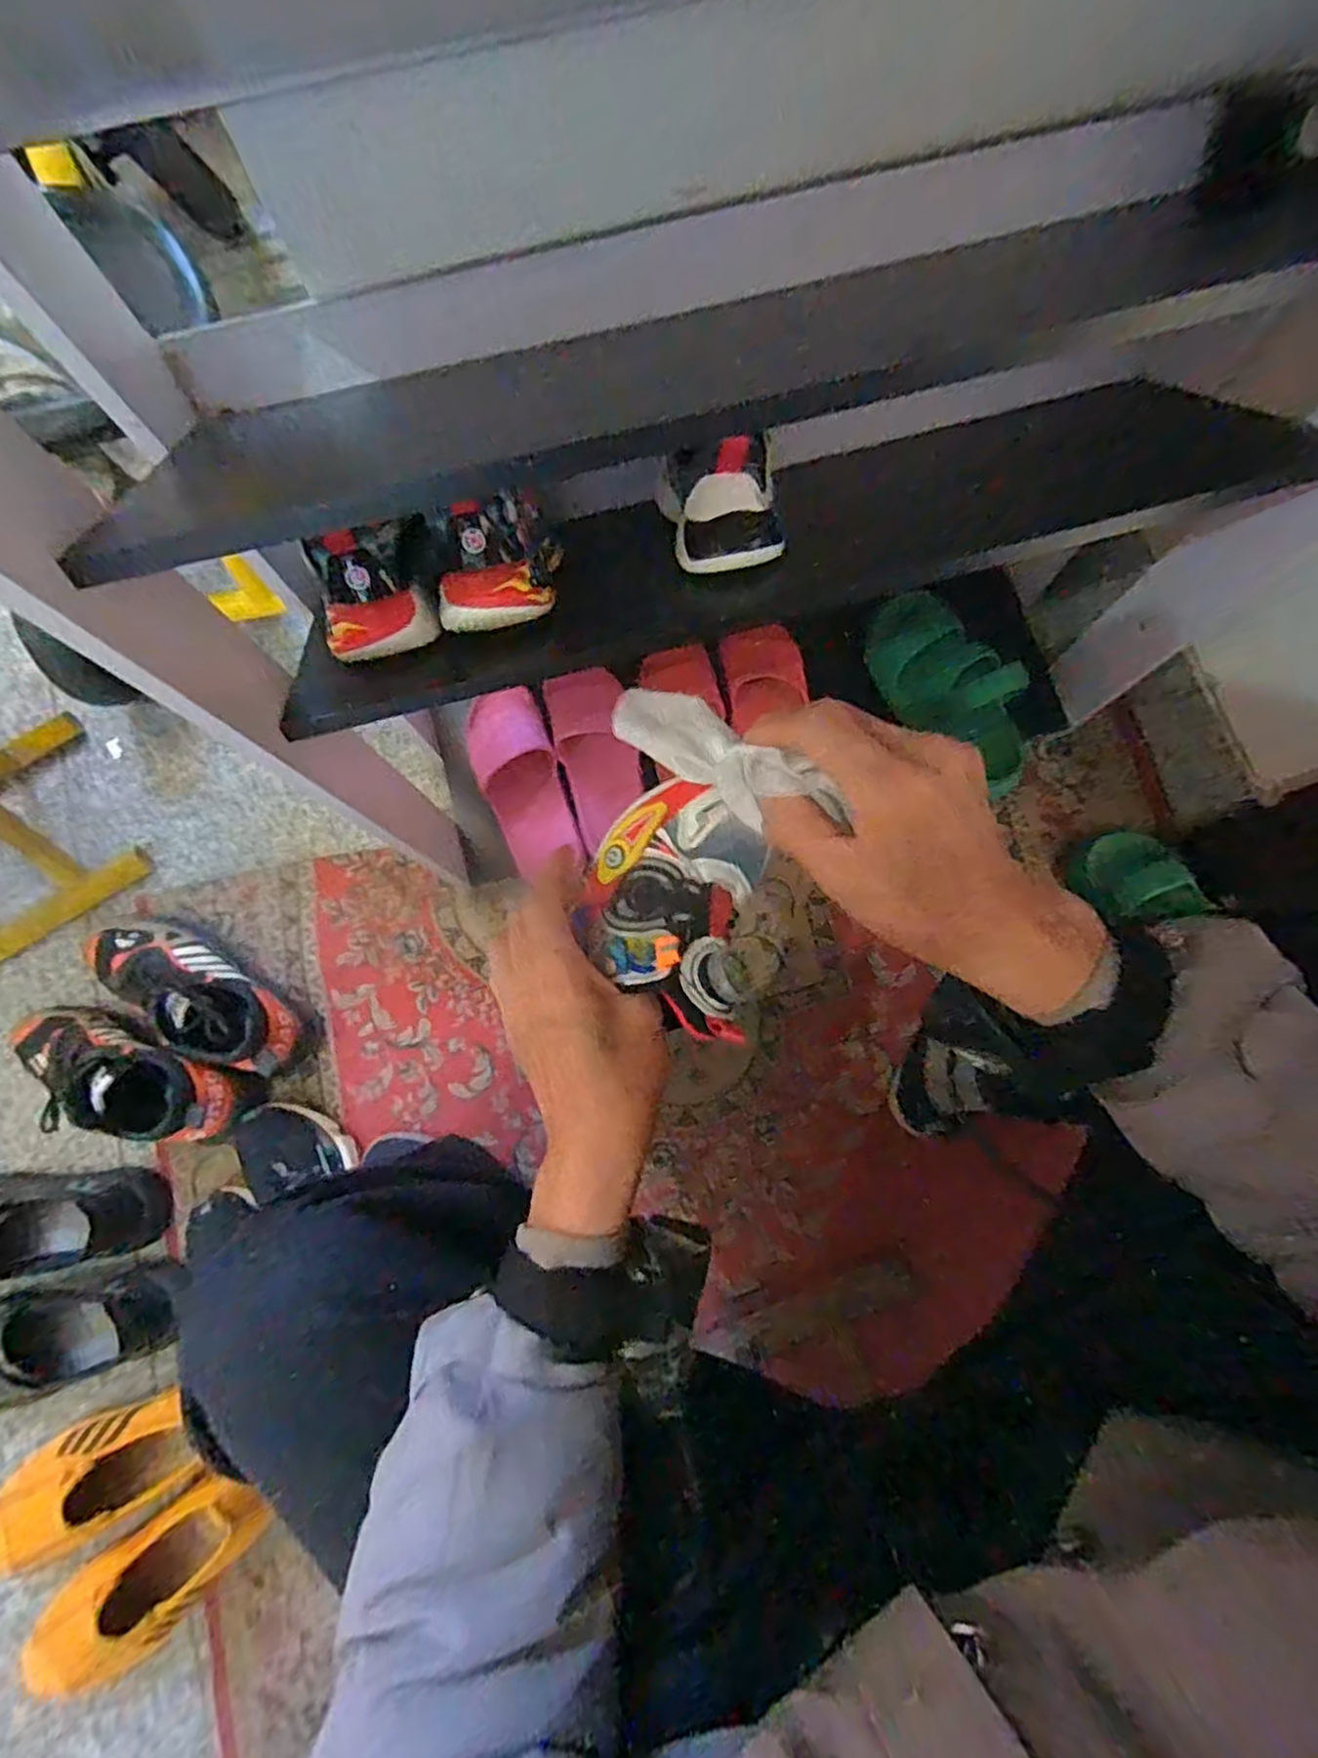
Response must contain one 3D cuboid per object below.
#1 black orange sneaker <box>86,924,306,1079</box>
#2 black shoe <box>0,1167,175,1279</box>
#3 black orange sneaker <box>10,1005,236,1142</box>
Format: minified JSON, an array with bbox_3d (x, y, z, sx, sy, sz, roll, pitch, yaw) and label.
[{"bbox_3d":[-0.498,0.118,0.757,0.273,0.095,0.085,25,81,5],"label":"black orange sneaker"},{"bbox_3d":[-0.638,0.347,0.724,0.239,0.079,0.089,-10,80,-1],"label":"black shoe"},{"bbox_3d":[-0.551,0.201,0.734,0.233,0.112,0.094,13,80,3],"label":"black orange sneaker"}]

